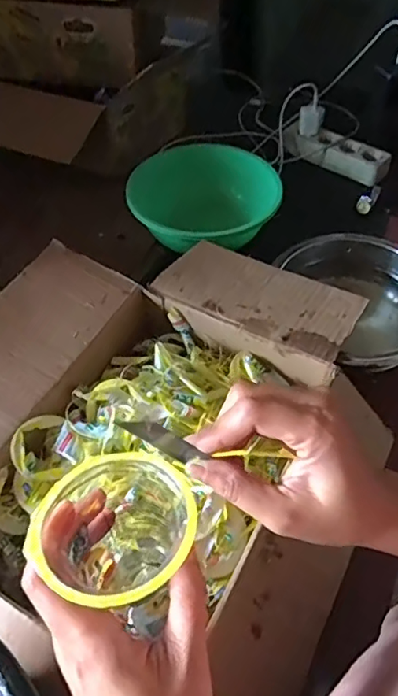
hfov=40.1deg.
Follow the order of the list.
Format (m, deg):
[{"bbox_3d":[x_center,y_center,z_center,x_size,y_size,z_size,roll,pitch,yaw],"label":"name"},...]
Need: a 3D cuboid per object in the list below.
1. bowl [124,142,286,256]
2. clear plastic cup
[{"bbox_3d":[0.018,-0.216,0.830,0.178,0.099,0.188,15,54,12],"label":"bowl"},{"bbox_3d":[-0.037,0.103,0.277,0.070,0.097,0.069,0,52,0],"label":"clear plastic cup"}]

